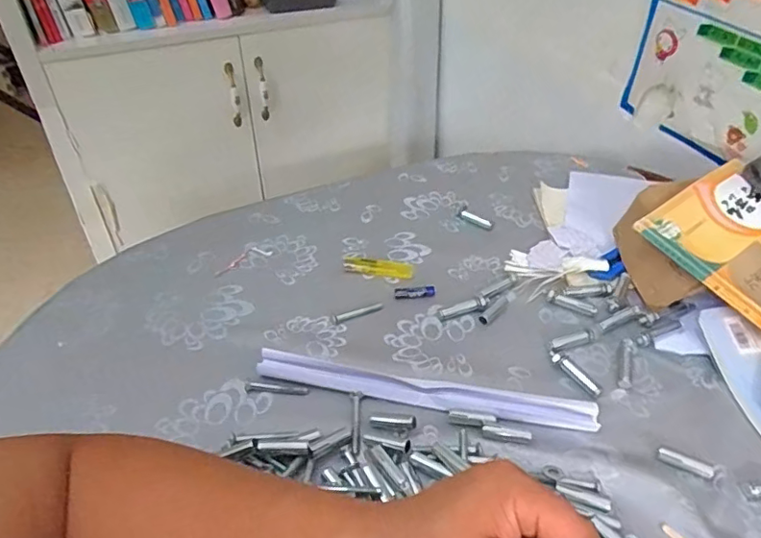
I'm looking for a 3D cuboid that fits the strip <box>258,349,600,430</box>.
[{"bbox_3d":[0.037,0.105,0.487,0.291,0.013,0.028,8,42,8],"label":"strip"}]

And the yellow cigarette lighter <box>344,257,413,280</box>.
[{"bbox_3d":[-0.002,-0.001,0.611,0.077,0.011,0.023,1,42,1],"label":"yellow cigarette lighter"}]

